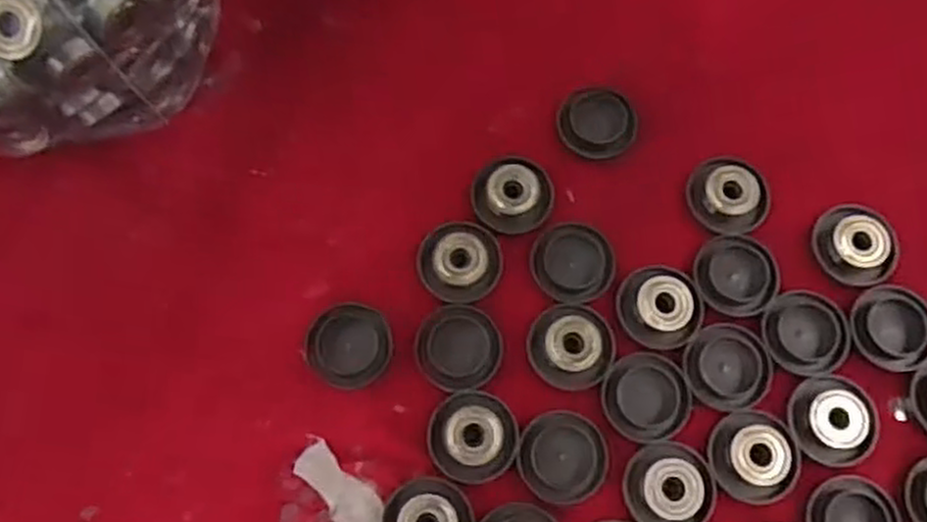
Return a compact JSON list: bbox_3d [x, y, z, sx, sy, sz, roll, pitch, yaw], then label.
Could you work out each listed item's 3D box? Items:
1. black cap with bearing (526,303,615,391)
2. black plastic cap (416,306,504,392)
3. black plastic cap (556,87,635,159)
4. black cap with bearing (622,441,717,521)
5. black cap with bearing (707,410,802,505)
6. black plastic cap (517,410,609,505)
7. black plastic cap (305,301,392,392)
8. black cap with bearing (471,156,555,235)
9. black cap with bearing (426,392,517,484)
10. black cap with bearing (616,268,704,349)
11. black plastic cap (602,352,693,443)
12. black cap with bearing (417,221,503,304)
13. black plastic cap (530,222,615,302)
[{"bbox_3d":[0.042,0.032,0.301,0.032,0.008,0.032,0,73,-1],"label":"black cap with bearing"},{"bbox_3d":[-0.002,0.033,0.303,0.032,0.004,0.032,0,73,-1],"label":"black plastic cap"},{"bbox_3d":[0.057,-0.058,0.335,0.033,0.013,0.029,19,74,5],"label":"black plastic cap"},{"bbox_3d":[0.076,0.083,0.287,0.033,0.006,0.033,0,73,-1],"label":"black cap with bearing"},{"bbox_3d":[0.109,0.072,0.290,0.033,0.007,0.033,0,73,-1],"label":"black cap with bearing"},{"bbox_3d":[0.037,0.072,0.291,0.032,0.004,0.032,2,73,0],"label":"black plastic cap"},{"bbox_3d":[-0.044,0.033,0.303,0.031,0.009,0.030,4,73,0],"label":"black plastic cap"},{"bbox_3d":[0.020,-0.026,0.322,0.031,0.015,0.032,0,73,-1],"label":"black cap with bearing"},{"bbox_3d":[0.004,0.065,0.291,0.032,0.008,0.033,0,73,-1],"label":"black cap with bearing"},{"bbox_3d":[0.078,0.017,0.307,0.032,0.009,0.033,0,73,-1],"label":"black cap with bearing"},{"bbox_3d":[0.070,0.051,0.297,0.033,0.005,0.032,0,73,-1],"label":"black plastic cap"},{"bbox_3d":[-0.001,0.000,0.312,0.032,0.007,0.031,0,73,-1],"label":"black cap with bearing"},{"bbox_3d":[0.044,0.000,0.313,0.033,0.004,0.032,0,73,-1],"label":"black plastic cap"}]

